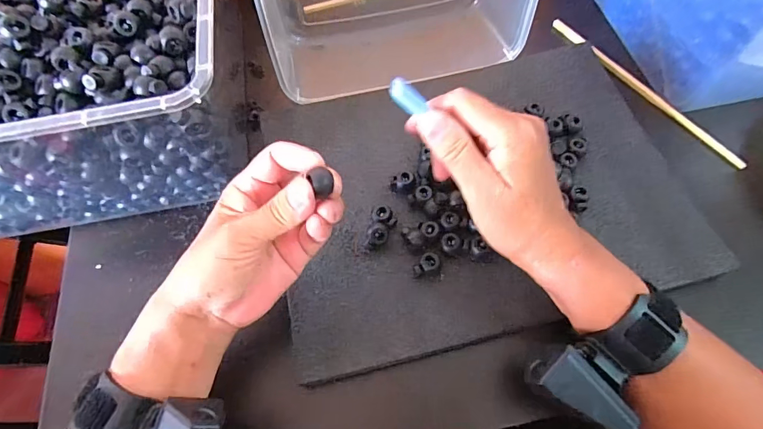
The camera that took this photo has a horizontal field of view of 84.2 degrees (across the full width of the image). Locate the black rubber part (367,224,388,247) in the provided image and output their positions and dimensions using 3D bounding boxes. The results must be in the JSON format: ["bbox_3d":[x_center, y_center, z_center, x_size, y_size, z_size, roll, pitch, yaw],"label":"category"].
[{"bbox_3d":[-0.002,0.017,0.336,0.016,0.013,0.018,0,64,2],"label":"black rubber part"}]

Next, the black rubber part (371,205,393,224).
[{"bbox_3d":[0.000,0.002,0.345,0.016,0.010,0.017,-1,64,2],"label":"black rubber part"}]

